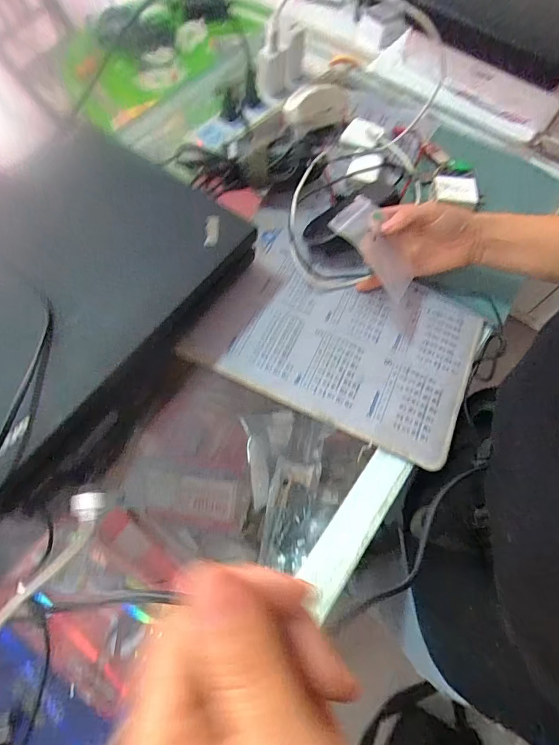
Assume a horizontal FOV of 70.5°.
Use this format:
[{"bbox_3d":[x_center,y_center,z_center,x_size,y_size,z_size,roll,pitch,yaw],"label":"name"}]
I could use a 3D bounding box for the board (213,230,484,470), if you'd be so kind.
[{"bbox_3d":[0.072,-0.037,0.418,0.254,0.008,0.186,23,67,7],"label":"board"}]

